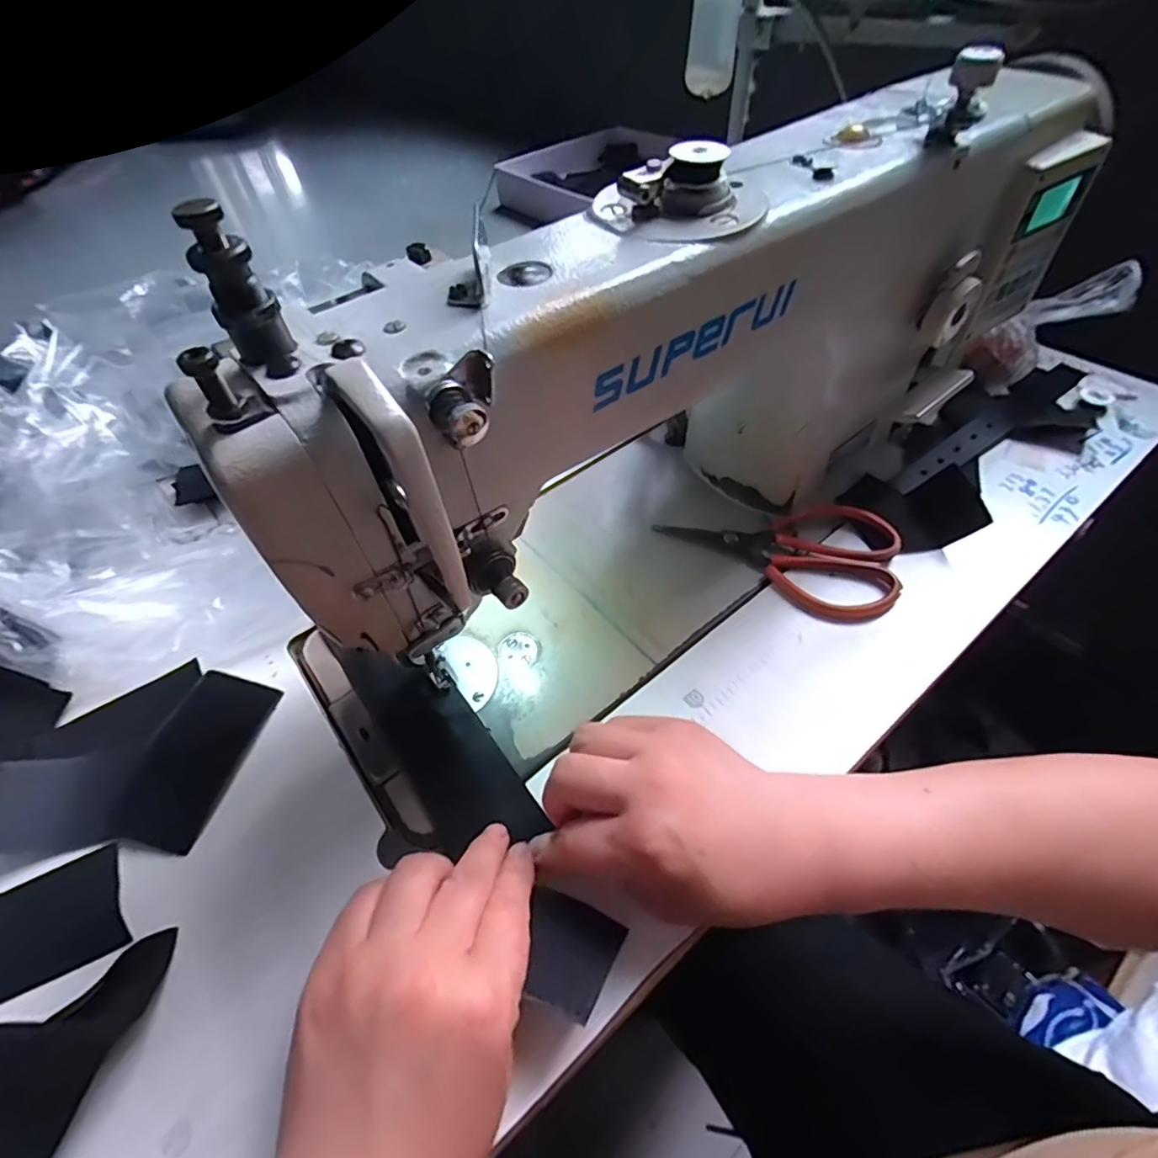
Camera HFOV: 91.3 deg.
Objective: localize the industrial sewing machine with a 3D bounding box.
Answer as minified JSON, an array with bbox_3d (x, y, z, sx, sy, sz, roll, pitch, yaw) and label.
[{"bbox_3d":[0.089,-0.125,0.347,0.533,0.242,0.148,-32,56,-21],"label":"industrial sewing machine"}]

